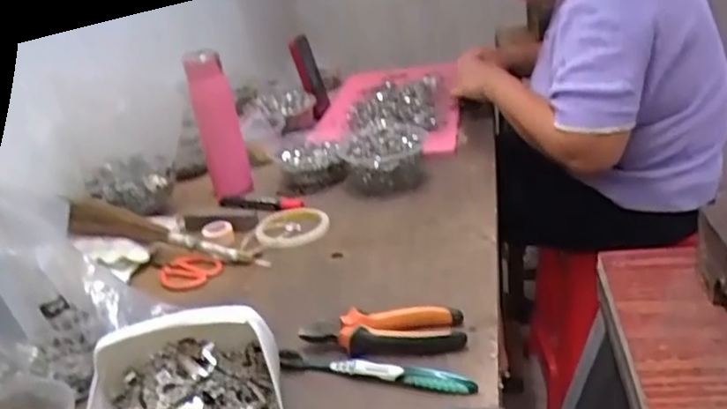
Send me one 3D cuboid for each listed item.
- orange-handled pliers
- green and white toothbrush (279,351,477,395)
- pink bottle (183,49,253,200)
[{"bbox_3d":[0.017,0.118,0.618,0.150,0.022,0.050,-4,24,6],"label":"orange-handled pliers"},{"bbox_3d":[0.008,0.145,0.576,0.182,0.015,0.014,4,26,22],"label":"green and white toothbrush"},{"bbox_3d":[-0.223,-0.127,1.009,0.063,0.214,0.048,-14,25,-17],"label":"pink bottle"}]

